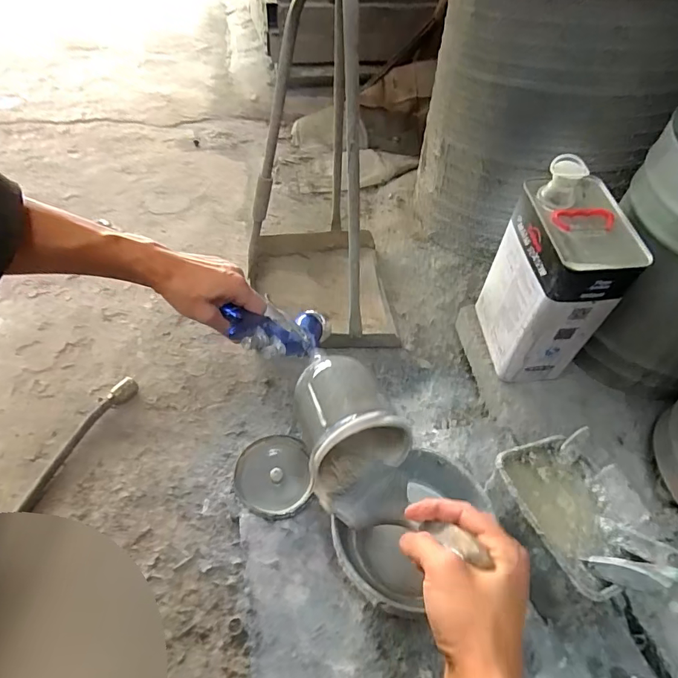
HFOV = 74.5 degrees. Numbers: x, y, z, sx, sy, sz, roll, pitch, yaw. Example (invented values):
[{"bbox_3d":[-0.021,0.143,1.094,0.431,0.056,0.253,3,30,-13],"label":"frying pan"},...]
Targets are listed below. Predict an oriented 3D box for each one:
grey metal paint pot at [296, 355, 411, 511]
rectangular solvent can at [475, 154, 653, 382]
[{"bbox_3d":[0.006,0.085,0.454,0.092,0.101,0.122,-18,32,-6],"label":"grey metal paint pot"},{"bbox_3d":[0.297,-0.082,0.634,0.107,0.284,0.183,-3,48,-5],"label":"rectangular solvent can"}]

